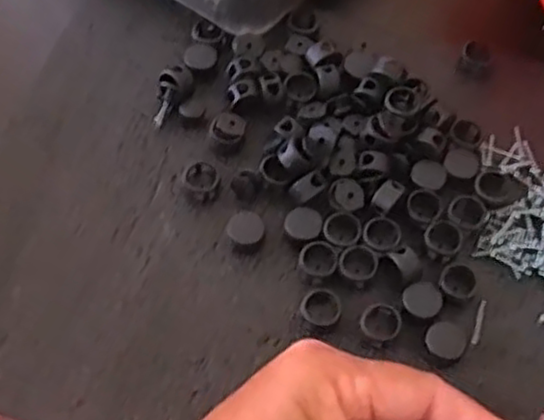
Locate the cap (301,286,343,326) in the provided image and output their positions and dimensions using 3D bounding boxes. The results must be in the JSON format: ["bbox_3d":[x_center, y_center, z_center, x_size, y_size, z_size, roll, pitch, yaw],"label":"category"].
[{"bbox_3d":[0.022,0.041,0.308,0.016,0.009,0.018,36,68,17],"label":"cap"}]

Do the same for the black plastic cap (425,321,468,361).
[{"bbox_3d":[0.072,0.055,0.300,0.016,0.009,0.016,0,62,0],"label":"black plastic cap"}]

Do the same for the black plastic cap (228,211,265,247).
[{"bbox_3d":[-0.012,0.009,0.324,0.016,0.011,0.014,5,62,2],"label":"black plastic cap"}]

